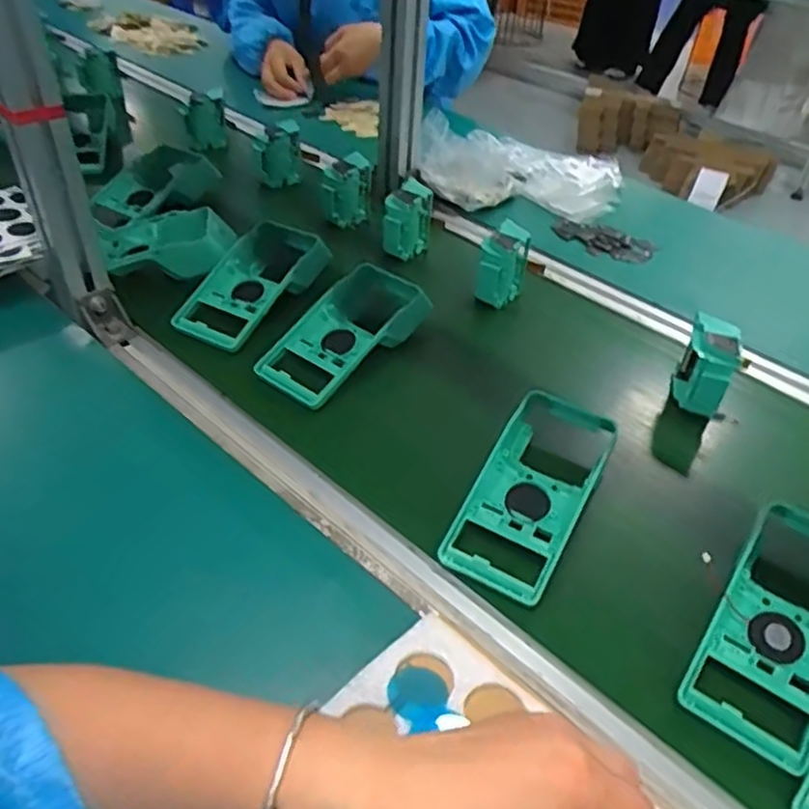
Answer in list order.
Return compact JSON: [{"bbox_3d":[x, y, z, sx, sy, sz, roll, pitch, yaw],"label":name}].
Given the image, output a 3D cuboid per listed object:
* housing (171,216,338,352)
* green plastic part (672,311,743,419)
[{"bbox_3d":[-0.158,-0.133,0.748,0.096,0.046,0.197,24,46,19],"label":"housing"},{"bbox_3d":[0.283,-0.035,0.660,0.044,0.076,0.080,18,44,13],"label":"green plastic part"}]

